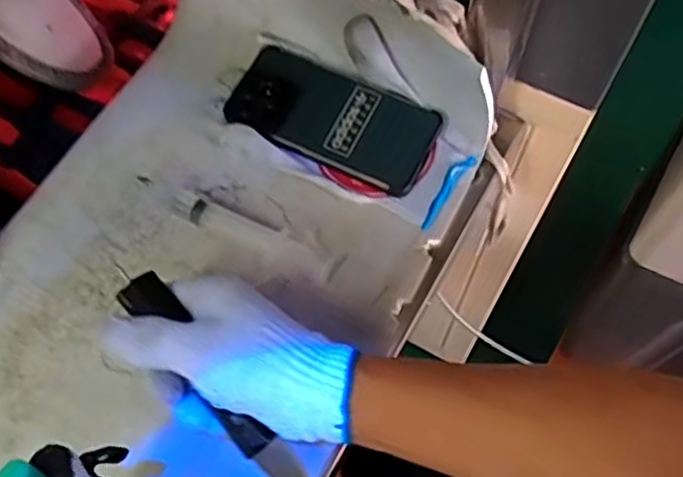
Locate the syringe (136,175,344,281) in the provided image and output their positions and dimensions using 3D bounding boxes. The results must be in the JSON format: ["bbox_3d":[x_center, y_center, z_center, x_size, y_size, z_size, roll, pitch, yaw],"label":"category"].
[{"bbox_3d":[-0.077,-0.010,0.526,0.162,0.017,0.028,24,65,10],"label":"syringe"}]

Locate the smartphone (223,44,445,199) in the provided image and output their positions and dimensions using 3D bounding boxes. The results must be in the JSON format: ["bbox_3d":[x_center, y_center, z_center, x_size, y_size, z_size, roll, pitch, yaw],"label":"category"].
[{"bbox_3d":[-0.007,-0.099,0.561,0.163,0.011,0.080,24,73,11],"label":"smartphone"}]

